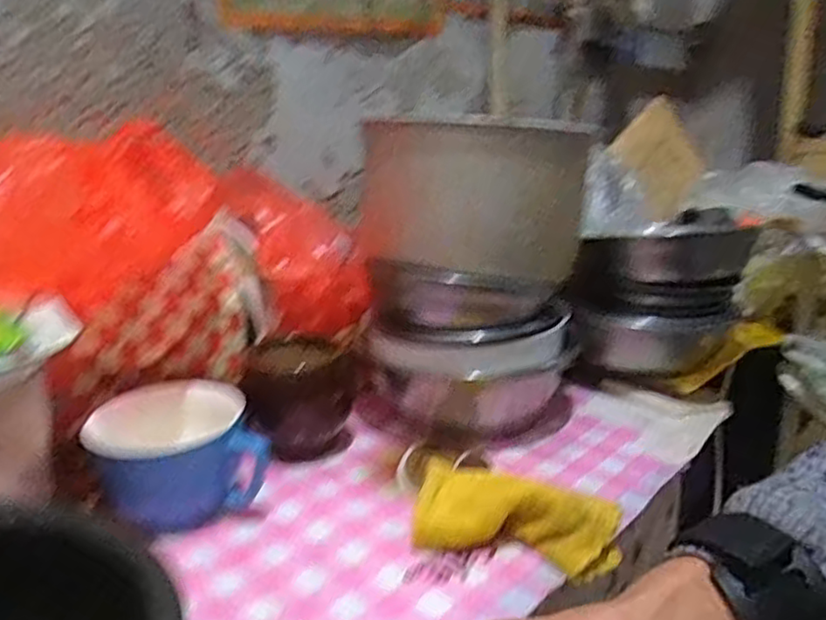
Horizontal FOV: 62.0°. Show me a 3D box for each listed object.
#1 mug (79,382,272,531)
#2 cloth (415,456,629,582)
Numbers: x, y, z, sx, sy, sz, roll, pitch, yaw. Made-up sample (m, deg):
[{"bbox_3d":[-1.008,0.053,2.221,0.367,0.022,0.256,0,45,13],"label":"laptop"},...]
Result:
[{"bbox_3d":[-0.188,0.120,0.545,0.118,0.087,0.103,-9,17,-28],"label":"mug"},{"bbox_3d":[0.074,0.148,0.512,0.153,0.040,0.089,5,16,22],"label":"cloth"}]

